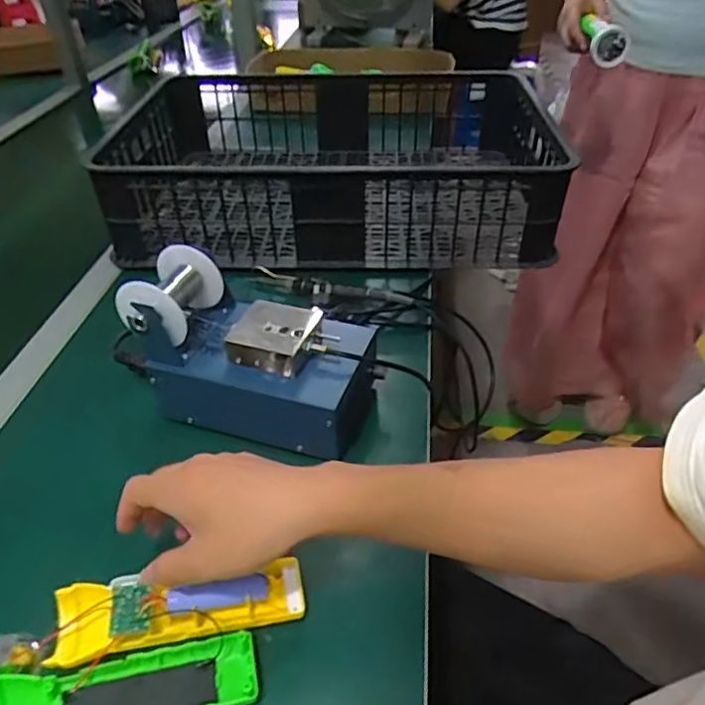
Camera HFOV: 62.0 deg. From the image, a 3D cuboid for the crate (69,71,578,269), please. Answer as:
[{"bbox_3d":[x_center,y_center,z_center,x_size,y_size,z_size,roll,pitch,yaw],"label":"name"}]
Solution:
[{"bbox_3d":[-0.023,-0.298,0.862,0.572,0.127,0.437,-1,39,1],"label":"crate"}]

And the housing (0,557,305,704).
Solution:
[{"bbox_3d":[-0.128,0.186,0.373,0.194,0.032,0.096,-12,41,-13],"label":"housing"}]

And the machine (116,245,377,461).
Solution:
[{"bbox_3d":[-0.084,-0.009,0.530,0.210,0.123,0.125,14,42,16],"label":"machine"}]

